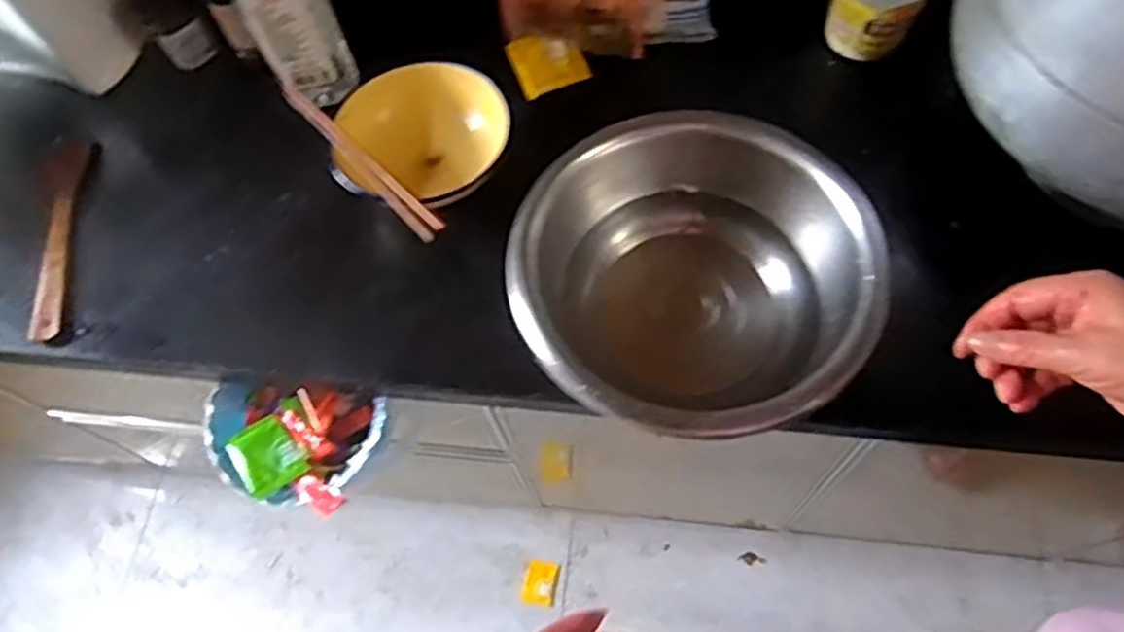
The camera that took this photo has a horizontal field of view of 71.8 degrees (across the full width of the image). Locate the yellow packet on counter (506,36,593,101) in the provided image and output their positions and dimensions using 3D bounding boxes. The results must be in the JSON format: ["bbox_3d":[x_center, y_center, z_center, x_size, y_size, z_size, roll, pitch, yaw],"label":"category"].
[{"bbox_3d":[-0.015,-0.279,0.850,0.073,0.011,0.068,-23,91,9],"label":"yellow packet on counter"}]

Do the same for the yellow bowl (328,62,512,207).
[{"bbox_3d":[-0.131,-0.162,0.782,0.173,0.093,0.159,-9,64,1],"label":"yellow bowl"}]

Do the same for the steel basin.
[{"bbox_3d":[0.107,-0.027,0.656,0.266,0.112,0.281,-2,64,5],"label":"steel basin"}]

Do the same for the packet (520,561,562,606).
[{"bbox_3d":[-0.036,0.461,1.348,0.060,0.006,0.073,13,54,-1],"label":"packet"}]

